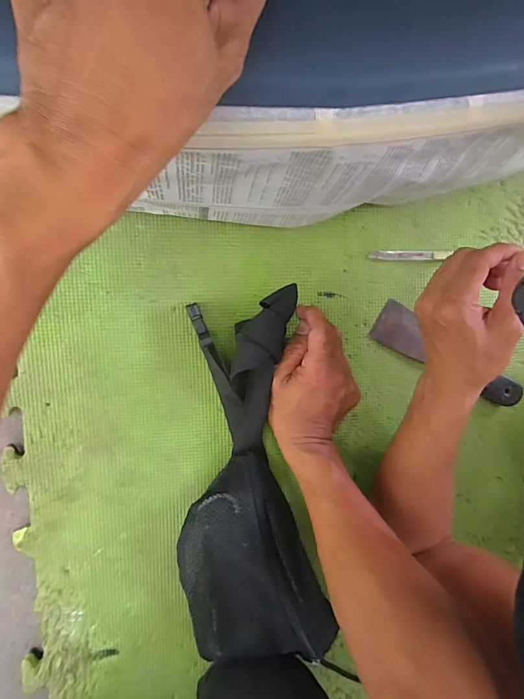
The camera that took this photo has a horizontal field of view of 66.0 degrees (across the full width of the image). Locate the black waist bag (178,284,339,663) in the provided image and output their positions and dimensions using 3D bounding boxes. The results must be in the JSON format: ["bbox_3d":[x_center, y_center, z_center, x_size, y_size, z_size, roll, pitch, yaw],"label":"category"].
[{"bbox_3d":[-0.016,0.135,0.398,0.142,0.078,0.366,-8,100,-9],"label":"black waist bag"}]

